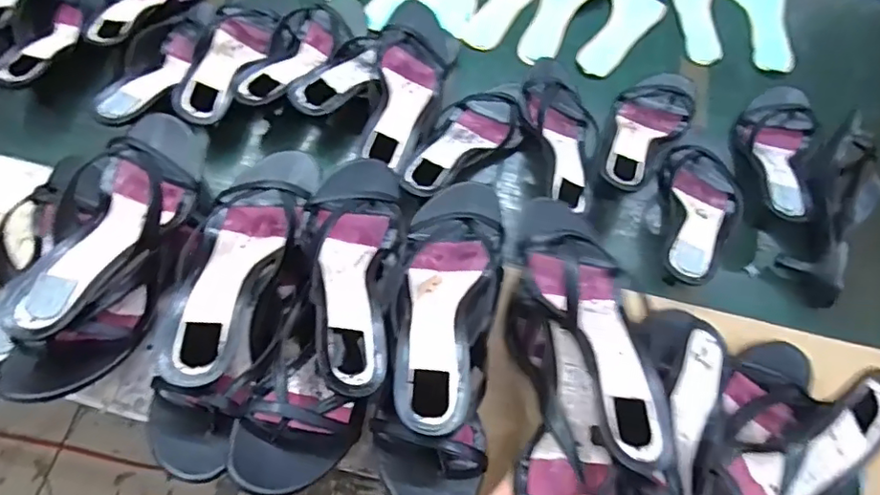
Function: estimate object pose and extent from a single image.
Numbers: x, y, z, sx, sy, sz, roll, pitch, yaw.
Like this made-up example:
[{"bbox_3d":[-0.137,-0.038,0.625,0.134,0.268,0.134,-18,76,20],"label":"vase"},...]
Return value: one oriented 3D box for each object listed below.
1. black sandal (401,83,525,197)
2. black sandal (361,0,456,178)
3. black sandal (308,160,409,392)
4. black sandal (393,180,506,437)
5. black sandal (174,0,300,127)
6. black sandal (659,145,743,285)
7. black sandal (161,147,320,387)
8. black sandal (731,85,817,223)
[{"bbox_3d":[0.029,-0.124,0.677,0.093,0.047,0.211,31,54,11],"label":"black sandal"},{"bbox_3d":[-0.040,-0.184,0.698,0.088,0.071,0.240,9,64,1],"label":"black sandal"},{"bbox_3d":[-0.074,0.010,0.511,0.090,0.053,0.251,1,47,-3],"label":"black sandal"},{"bbox_3d":[0.011,0.039,0.498,0.096,0.045,0.244,10,51,1],"label":"black sandal"},{"bbox_3d":[-0.255,-0.247,0.717,0.093,0.041,0.240,14,65,4],"label":"black sandal"},{"bbox_3d":[0.294,-0.036,0.653,0.093,0.055,0.198,21,49,7],"label":"black sandal"},{"bbox_3d":[-0.171,0.005,0.509,0.104,0.050,0.249,10,52,1],"label":"black sandal"},{"bbox_3d":[0.410,-0.115,0.707,0.095,0.057,0.219,21,52,7],"label":"black sandal"}]

